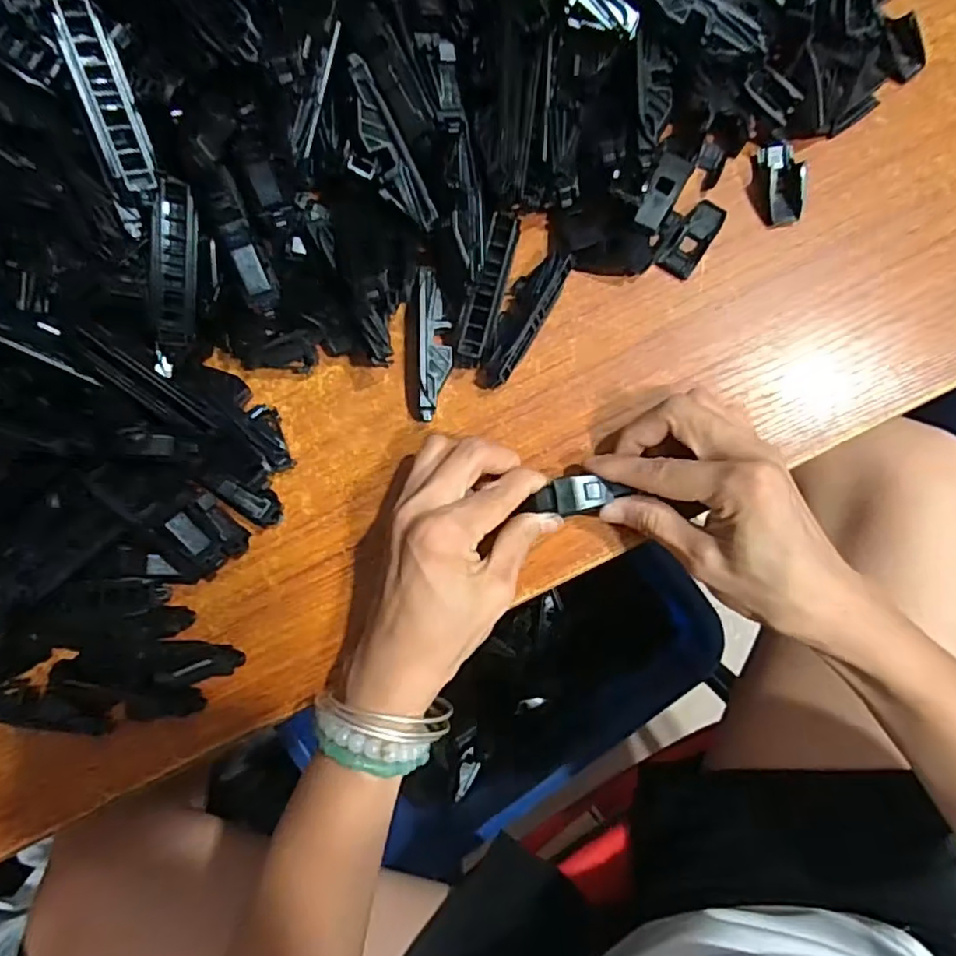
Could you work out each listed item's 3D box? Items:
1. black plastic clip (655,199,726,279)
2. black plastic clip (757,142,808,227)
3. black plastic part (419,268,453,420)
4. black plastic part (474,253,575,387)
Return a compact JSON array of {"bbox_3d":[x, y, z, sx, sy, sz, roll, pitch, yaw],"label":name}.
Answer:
[{"bbox_3d":[0.112,-0.127,0.327,0.019,0.006,0.043,32,87,6],"label":"black plastic clip"},{"bbox_3d":[0.159,-0.154,0.323,0.018,0.012,0.043,-7,84,3],"label":"black plastic clip"},{"bbox_3d":[-0.022,-0.069,0.324,0.016,0.020,0.076,-1,84,3],"label":"black plastic part"},{"bbox_3d":[0.022,-0.081,0.324,0.021,0.016,0.076,28,87,6],"label":"black plastic part"}]

